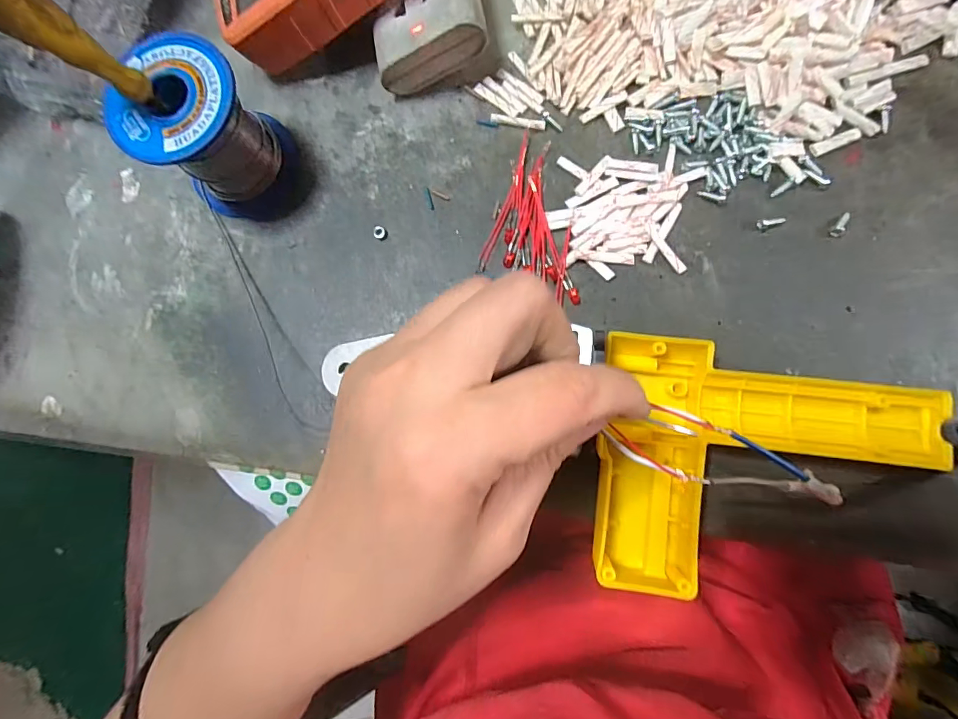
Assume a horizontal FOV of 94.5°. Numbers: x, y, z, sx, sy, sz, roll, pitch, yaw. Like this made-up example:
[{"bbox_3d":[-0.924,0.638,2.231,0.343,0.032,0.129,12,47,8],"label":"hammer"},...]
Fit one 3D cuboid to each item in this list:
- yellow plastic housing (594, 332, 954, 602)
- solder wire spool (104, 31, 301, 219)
[{"bbox_3d":[0.130,0.051,0.208,0.141,0.024,0.114,4,85,6],"label":"yellow plastic housing"},{"bbox_3d":[-0.140,-0.118,0.235,0.059,0.064,0.063,29,88,8],"label":"solder wire spool"}]

